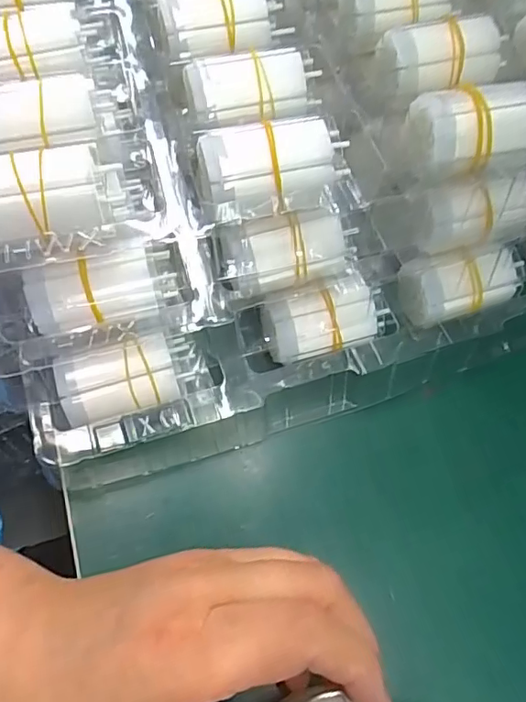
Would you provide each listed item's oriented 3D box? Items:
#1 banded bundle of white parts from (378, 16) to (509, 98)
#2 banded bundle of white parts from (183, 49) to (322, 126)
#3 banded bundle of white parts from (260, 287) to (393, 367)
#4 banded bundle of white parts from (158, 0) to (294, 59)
[{"bbox_3d":[0.094,-0.152,0.280,0.061,0.026,0.029,-3,60,-5],"label":"banded bundle of white parts"},{"bbox_3d":[-0.004,-0.126,0.258,0.064,0.023,0.023,-14,62,-12],"label":"banded bundle of white parts"},{"bbox_3d":[0.030,-0.014,0.286,0.065,0.035,0.028,-14,62,-12],"label":"banded bundle of white parts"},{"bbox_3d":[-0.020,-0.173,0.286,0.065,0.023,0.025,-17,63,-13],"label":"banded bundle of white parts"}]

